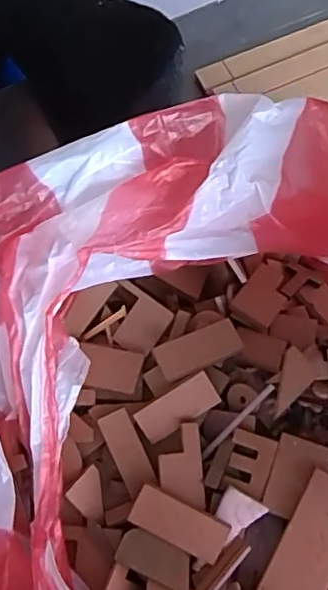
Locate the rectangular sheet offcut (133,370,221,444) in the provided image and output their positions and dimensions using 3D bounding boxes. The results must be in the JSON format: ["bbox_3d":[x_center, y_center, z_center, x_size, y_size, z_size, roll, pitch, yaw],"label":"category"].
[{"bbox_3d":[0.006,0.053,0.269,0.038,0.004,0.019,-30,107,-2],"label":"rectangular sheet offcut"}]

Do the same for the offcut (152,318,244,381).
[{"bbox_3d":[0.016,0.026,0.273,0.040,0.004,0.019,-22,66,-11],"label":"offcut"}]

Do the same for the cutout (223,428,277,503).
[{"bbox_3d":[0.039,0.078,0.265,0.019,0.004,0.027,15,79,14],"label":"cutout"}]

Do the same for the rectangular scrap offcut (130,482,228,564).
[{"bbox_3d":[0.006,0.101,0.253,0.042,0.004,0.019,29,95,1],"label":"rectangular scrap offcut"}]

